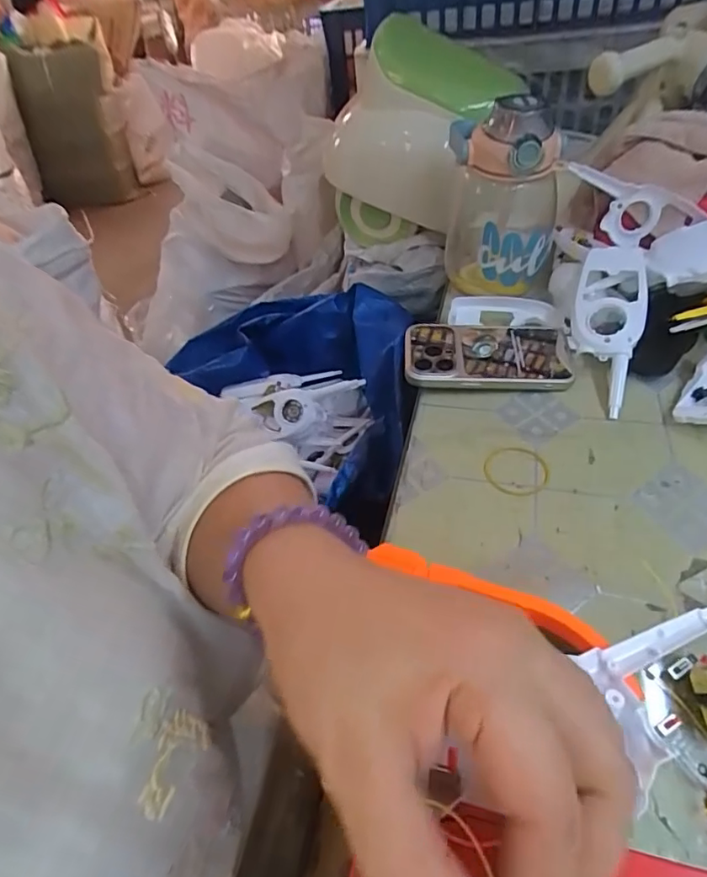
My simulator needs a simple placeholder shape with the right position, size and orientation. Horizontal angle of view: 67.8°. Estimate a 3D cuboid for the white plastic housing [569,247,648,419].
[{"bbox_3d":[0.225,-0.095,0.463,0.057,0.026,0.160,4,75,12],"label":"white plastic housing"}]

